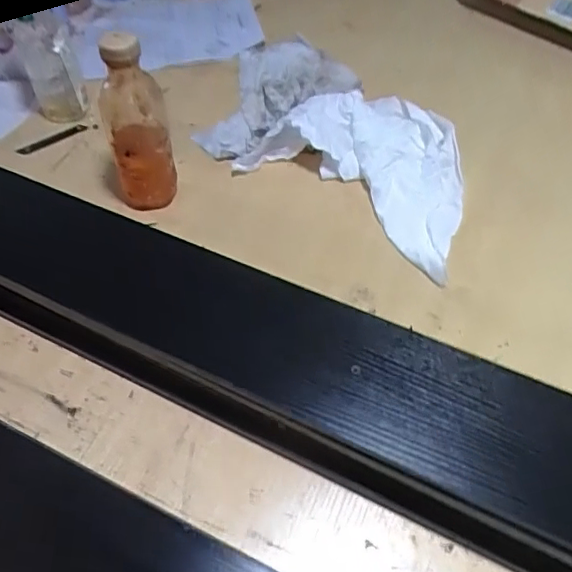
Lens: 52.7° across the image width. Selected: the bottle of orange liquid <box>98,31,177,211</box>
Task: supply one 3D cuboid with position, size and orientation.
[{"bbox_3d":[-0.170,-0.176,0.658,0.071,0.201,0.068,-13,53,-8],"label":"bottle of orange liquid"}]

